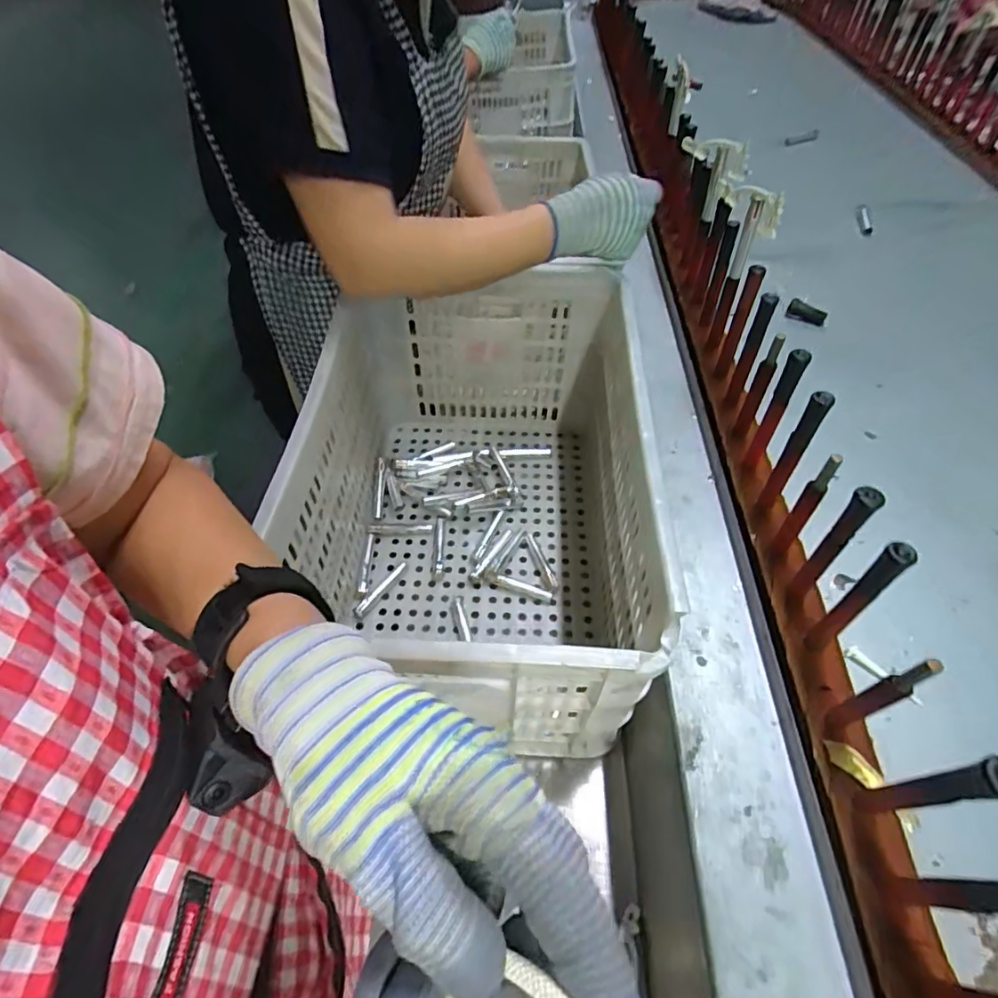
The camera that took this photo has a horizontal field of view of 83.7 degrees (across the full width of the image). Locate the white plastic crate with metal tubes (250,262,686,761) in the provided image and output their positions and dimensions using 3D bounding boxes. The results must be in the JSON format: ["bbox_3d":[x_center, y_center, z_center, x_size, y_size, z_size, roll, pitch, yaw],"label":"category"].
[{"bbox_3d":[-0.017,-0.010,0.674,0.344,0.289,0.557,-2,48,4],"label":"white plastic crate with metal tubes"}]

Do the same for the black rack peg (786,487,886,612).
[{"bbox_3d":[0.266,0.041,0.446,0.023,0.134,0.021,34,59,30],"label":"black rack peg"}]

